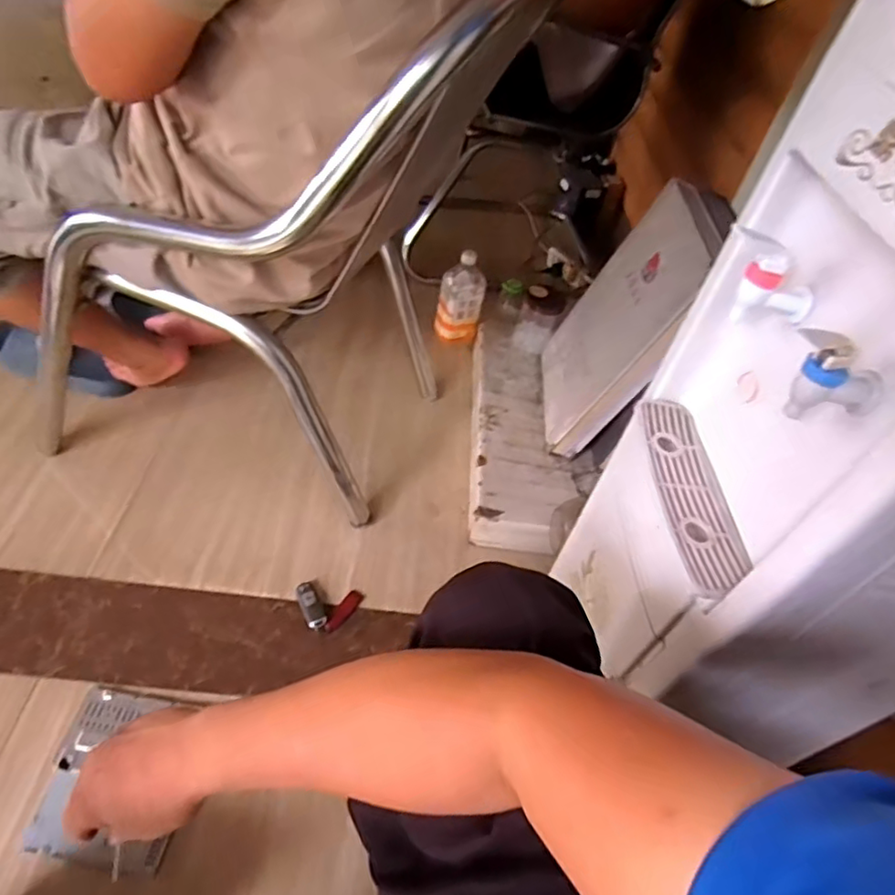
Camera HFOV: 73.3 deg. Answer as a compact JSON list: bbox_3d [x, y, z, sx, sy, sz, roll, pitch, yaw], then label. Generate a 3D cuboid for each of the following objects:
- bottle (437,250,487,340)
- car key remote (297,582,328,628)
[{"bbox_3d":[0.029,-0.331,1.353,0.099,0.210,0.082,10,46,-2],"label":"bottle"},{"bbox_3d":[-0.202,0.233,0.896,0.033,0.010,0.071,-17,47,-24],"label":"car key remote"}]

